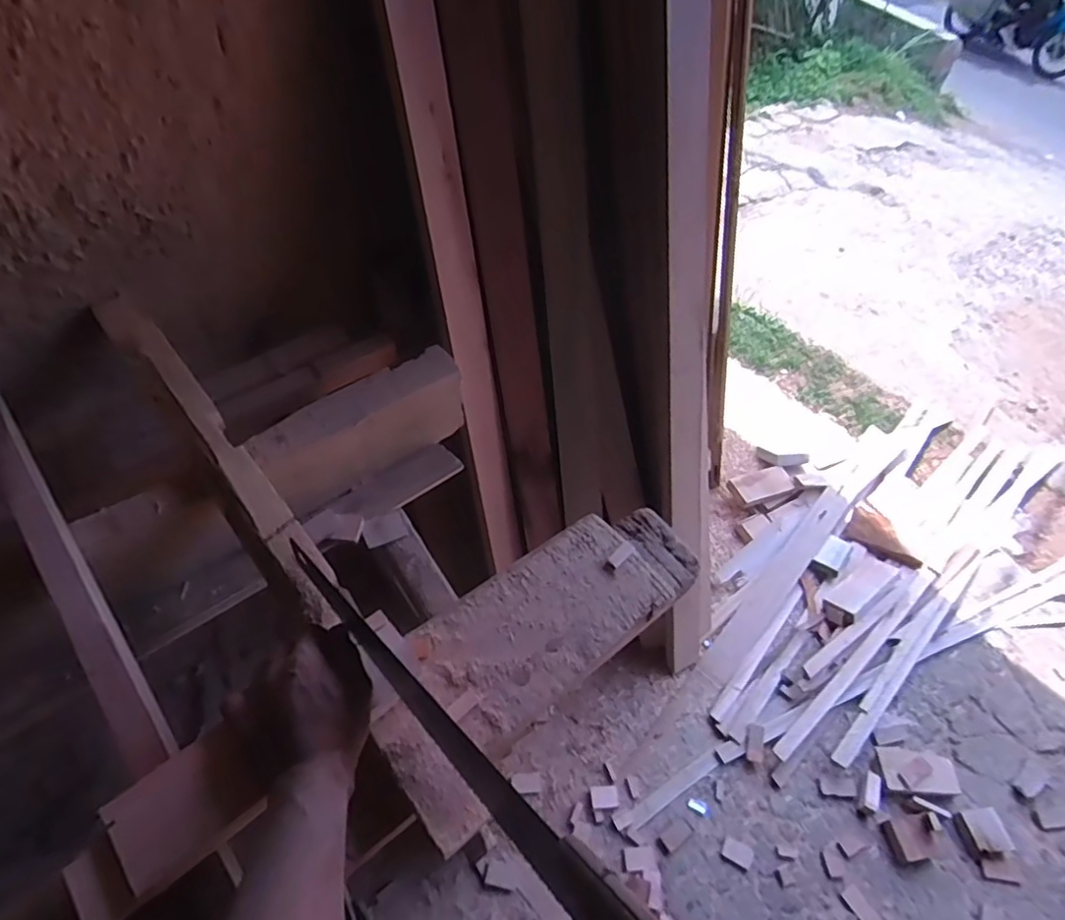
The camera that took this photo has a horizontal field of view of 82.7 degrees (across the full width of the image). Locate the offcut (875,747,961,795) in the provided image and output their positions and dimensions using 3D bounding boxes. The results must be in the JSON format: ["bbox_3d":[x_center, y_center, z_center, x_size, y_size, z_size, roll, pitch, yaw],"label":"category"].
[{"bbox_3d":[0.782,0.626,1.217,0.155,0.021,0.085,5,51,-2],"label":"offcut"}]

